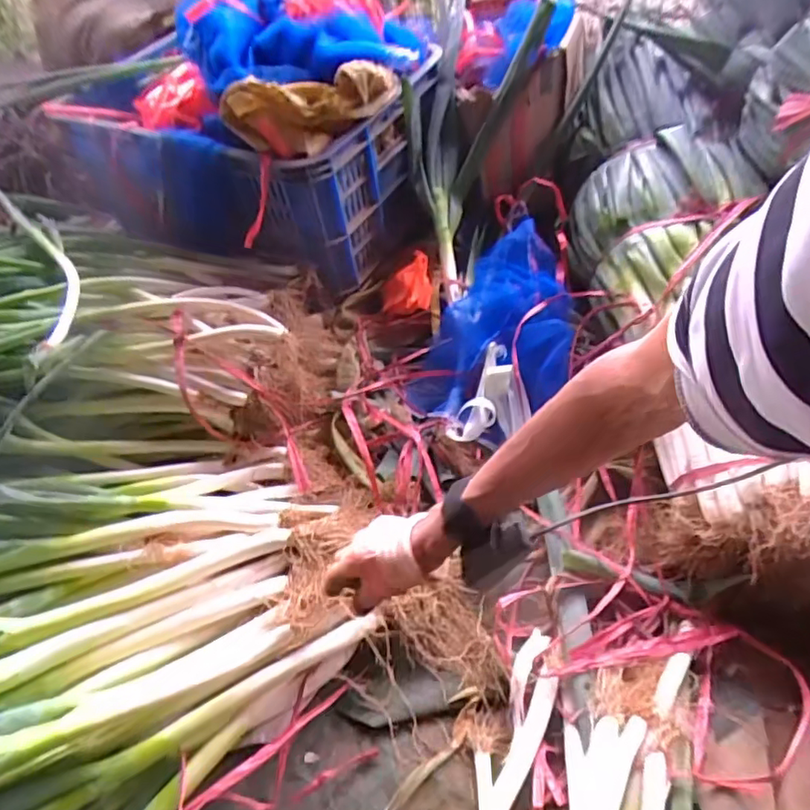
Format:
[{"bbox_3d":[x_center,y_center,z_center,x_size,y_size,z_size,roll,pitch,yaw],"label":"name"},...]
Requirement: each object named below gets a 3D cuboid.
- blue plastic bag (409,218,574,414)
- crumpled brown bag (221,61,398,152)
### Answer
[{"bbox_3d":[0.148,-0.106,0.807,0.209,0.161,0.324,24,60,25],"label":"blue plastic bag"},{"bbox_3d":[-0.122,-0.412,0.753,0.246,0.084,0.095,-16,52,-4],"label":"crumpled brown bag"}]

